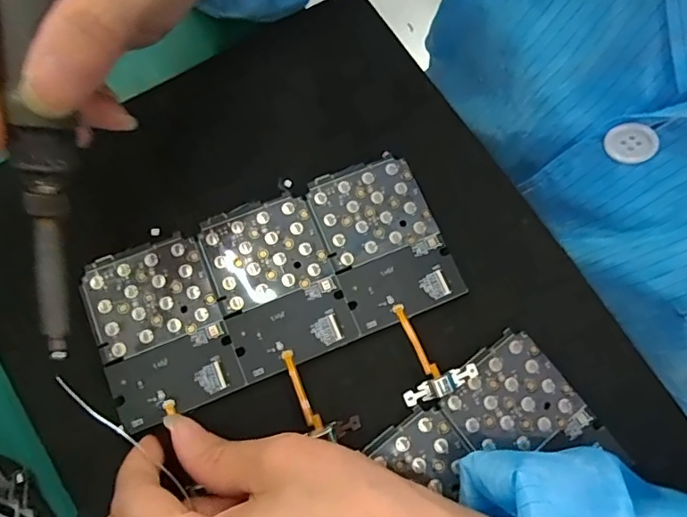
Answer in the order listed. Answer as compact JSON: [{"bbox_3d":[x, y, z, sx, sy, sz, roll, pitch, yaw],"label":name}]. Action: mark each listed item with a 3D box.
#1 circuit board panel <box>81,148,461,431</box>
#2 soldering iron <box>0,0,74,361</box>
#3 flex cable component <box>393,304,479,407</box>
[{"bbox_3d":[-0.032,0.011,0.250,0.163,0.009,0.078,-22,78,-6],"label":"circuit board panel"},{"bbox_3d":[-0.090,-0.069,0.158,0.016,0.021,0.213,8,107,1],"label":"soldering iron"},{"bbox_3d":[0.036,0.041,0.242,0.035,0.005,0.045,-25,78,-6],"label":"flex cable component"}]

